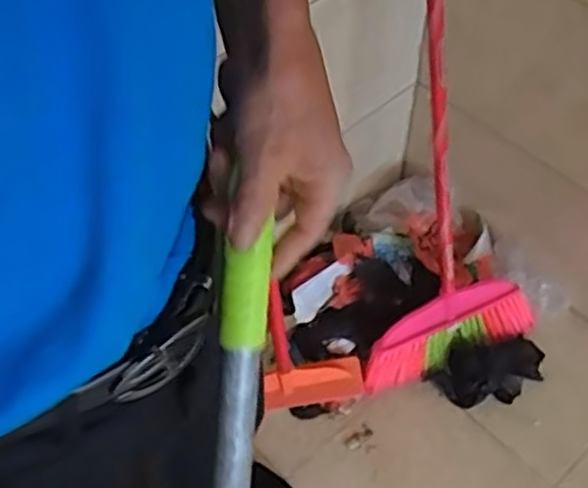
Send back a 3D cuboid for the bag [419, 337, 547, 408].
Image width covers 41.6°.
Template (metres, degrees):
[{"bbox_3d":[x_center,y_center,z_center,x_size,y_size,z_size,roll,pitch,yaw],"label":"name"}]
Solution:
[{"bbox_3d":[0.331,0.217,1.328,0.203,0.080,0.102,-6,49,-5],"label":"bag"}]

